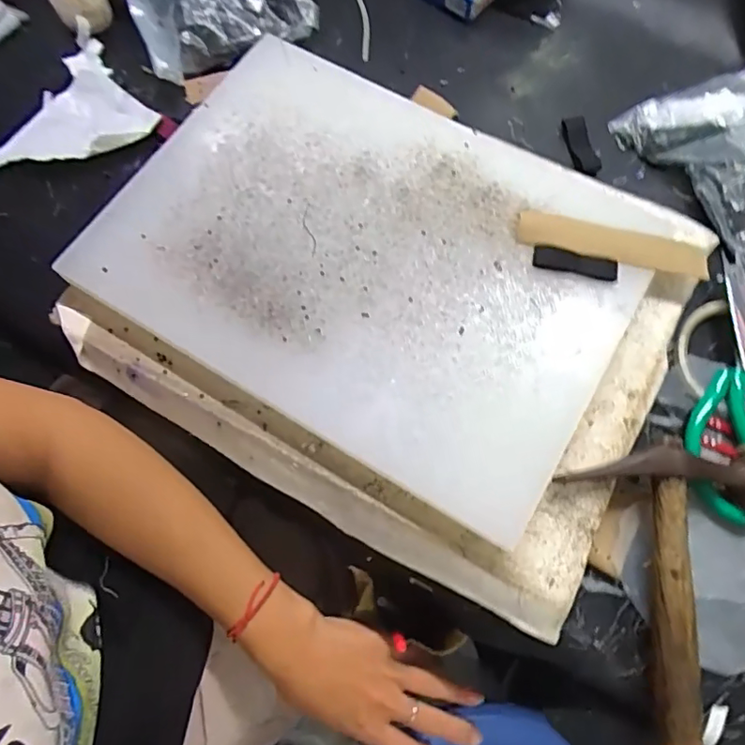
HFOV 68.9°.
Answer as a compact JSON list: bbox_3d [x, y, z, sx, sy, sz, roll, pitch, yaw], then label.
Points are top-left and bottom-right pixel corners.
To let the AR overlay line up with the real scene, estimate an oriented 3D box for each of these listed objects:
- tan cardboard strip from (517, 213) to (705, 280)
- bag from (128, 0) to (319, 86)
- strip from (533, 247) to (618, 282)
[{"bbox_3d":[0.167,-0.089,0.376,0.131,0.006,0.029,13,71,6],"label":"tan cardboard strip"},{"bbox_3d":[-0.154,-0.386,0.521,0.163,0.040,0.218,-16,71,-5],"label":"bag"},{"bbox_3d":[0.139,-0.074,0.371,0.057,0.006,0.014,12,71,5],"label":"strip"}]

